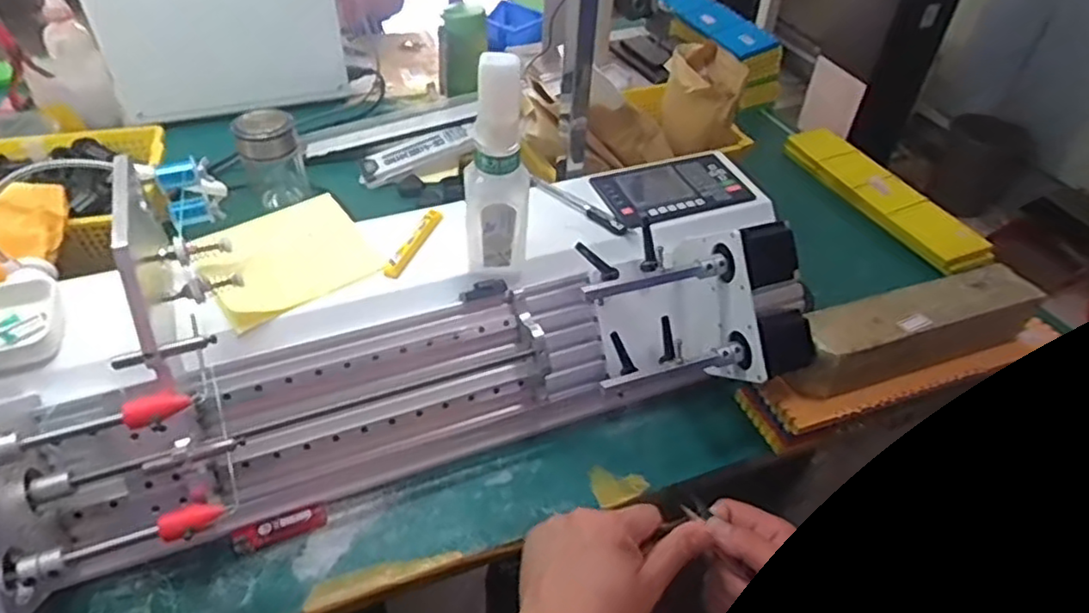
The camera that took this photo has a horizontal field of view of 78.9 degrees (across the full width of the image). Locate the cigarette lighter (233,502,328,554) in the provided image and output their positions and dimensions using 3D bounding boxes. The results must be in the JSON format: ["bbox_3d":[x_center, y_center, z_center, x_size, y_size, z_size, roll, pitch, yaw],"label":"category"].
[{"bbox_3d":[-0.235,0.196,0.590,0.079,0.009,0.023,-17,47,-20],"label":"cigarette lighter"}]

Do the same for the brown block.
[{"bbox_3d":[0.382,0.021,0.675,0.308,0.067,0.065,-14,46,-17],"label":"brown block"}]

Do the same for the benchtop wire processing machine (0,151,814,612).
[{"bbox_3d":[-0.097,0.037,0.621,0.776,0.206,0.283,-15,46,-18],"label":"benchtop wire processing machine"}]

